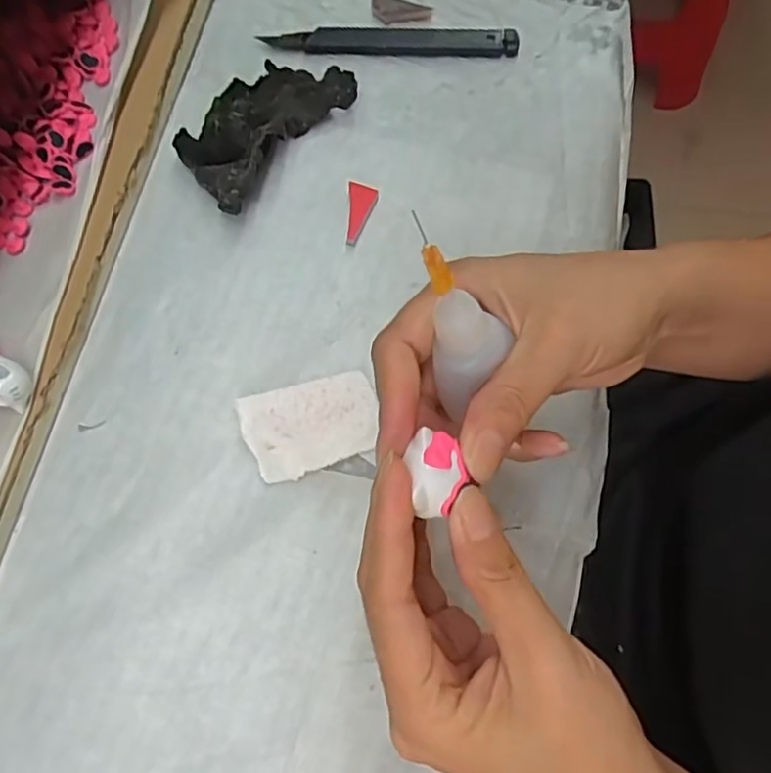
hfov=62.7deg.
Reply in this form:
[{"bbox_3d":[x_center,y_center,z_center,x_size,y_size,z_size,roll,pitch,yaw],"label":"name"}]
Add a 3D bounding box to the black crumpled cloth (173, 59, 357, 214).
[{"bbox_3d":[-0.070,-0.144,0.344,0.060,0.024,0.096,38,77,14],"label":"black crumpled cloth"}]

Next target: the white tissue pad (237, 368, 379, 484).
[{"bbox_3d":[-0.035,0.018,0.296,0.061,0.007,0.043,-13,72,-2],"label":"white tissue pad"}]

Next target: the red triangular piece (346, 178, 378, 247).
[{"bbox_3d":[-0.012,-0.093,0.333,0.015,0.006,0.038,0,72,2],"label":"red triangular piece"}]

